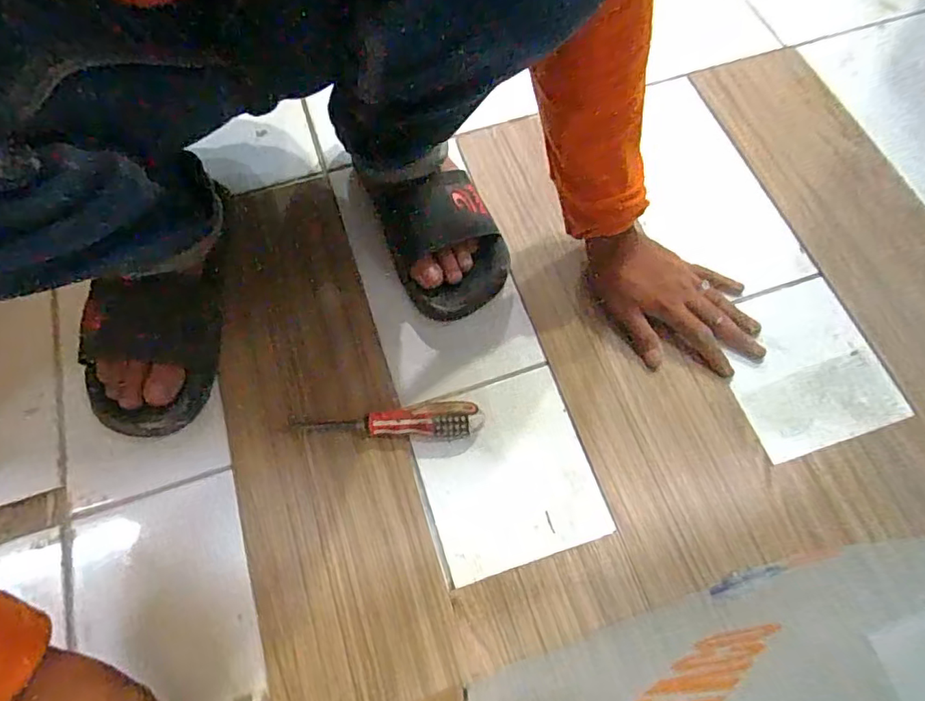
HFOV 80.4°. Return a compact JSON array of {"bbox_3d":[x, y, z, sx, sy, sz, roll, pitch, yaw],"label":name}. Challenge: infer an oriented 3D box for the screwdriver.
[{"bbox_3d":[-0.069,0.064,0.499,0.171,0.030,0.031,1,66,1],"label":"screwdriver"}]

